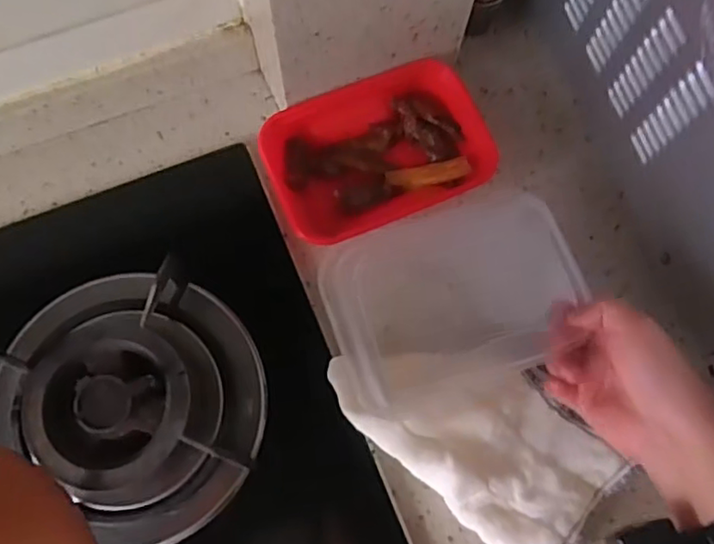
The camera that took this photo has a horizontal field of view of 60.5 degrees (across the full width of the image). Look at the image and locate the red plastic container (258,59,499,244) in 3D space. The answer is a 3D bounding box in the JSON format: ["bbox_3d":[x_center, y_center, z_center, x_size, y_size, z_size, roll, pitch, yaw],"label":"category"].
[{"bbox_3d":[0.016,-0.100,0.507,0.171,0.044,0.114,-19,76,-6],"label":"red plastic container"}]

